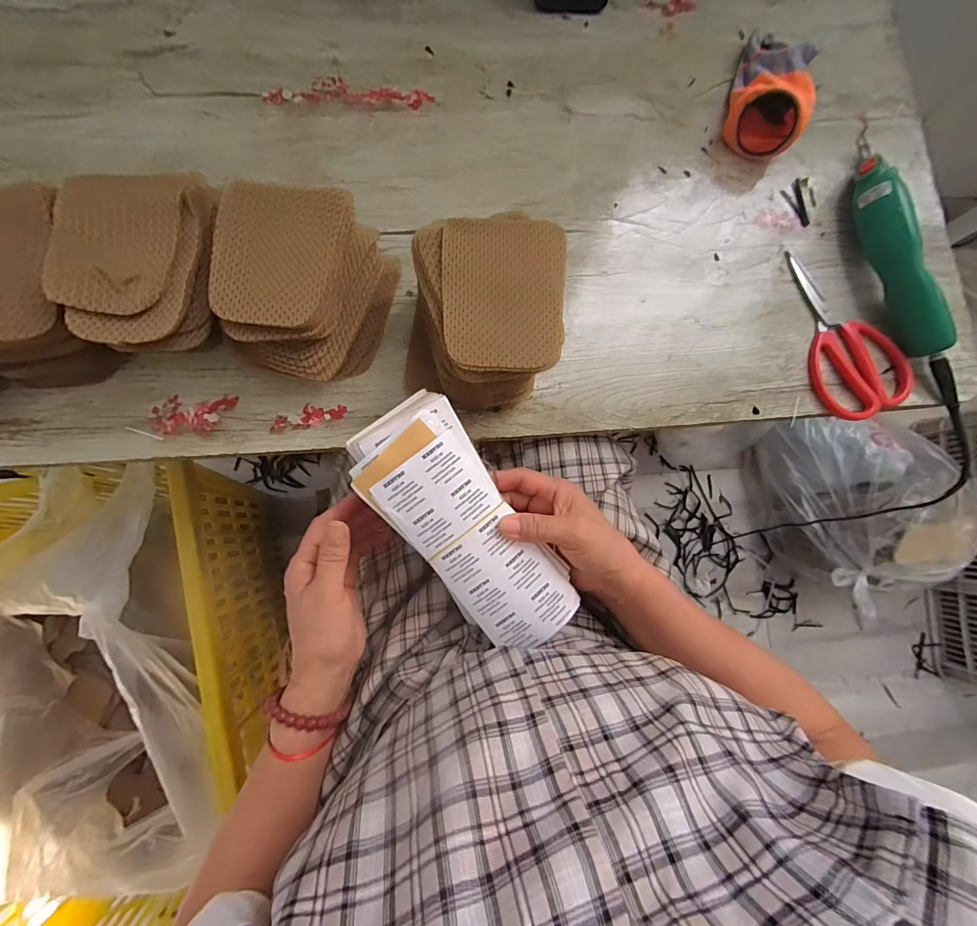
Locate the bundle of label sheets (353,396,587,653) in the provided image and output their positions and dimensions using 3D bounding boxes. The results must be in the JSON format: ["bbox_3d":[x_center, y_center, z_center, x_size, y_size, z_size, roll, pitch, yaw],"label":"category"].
[{"bbox_3d":[-0.016,0.051,0.326,0.087,0.028,0.211,-37,98,-9],"label":"bundle of label sheets"}]

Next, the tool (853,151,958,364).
[{"bbox_3d":[0.409,-0.211,0.425,0.032,0.050,0.211,-11,82,-6],"label":"tool"}]

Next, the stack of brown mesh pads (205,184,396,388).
[{"bbox_3d":[-0.157,-0.150,0.360,0.126,0.081,0.150,16,81,-2],"label":"stack of brown mesh pads"}]

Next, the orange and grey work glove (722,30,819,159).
[{"bbox_3d":[0.304,-0.408,0.445,0.072,0.049,0.156,21,80,-1],"label":"orange and grey work glove"}]

